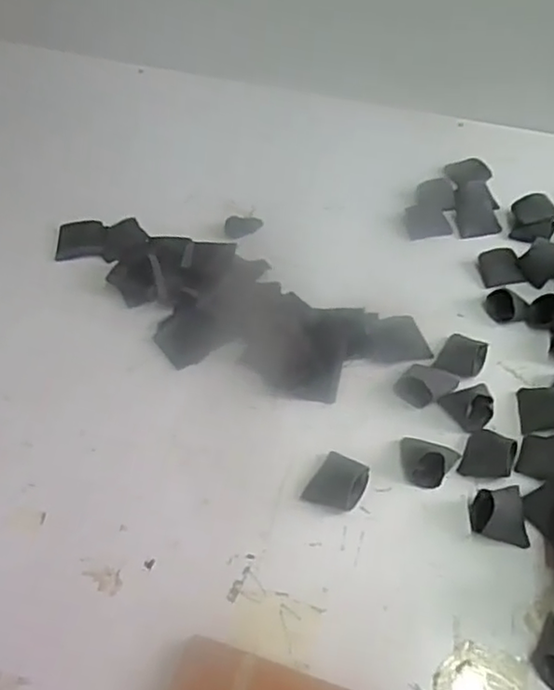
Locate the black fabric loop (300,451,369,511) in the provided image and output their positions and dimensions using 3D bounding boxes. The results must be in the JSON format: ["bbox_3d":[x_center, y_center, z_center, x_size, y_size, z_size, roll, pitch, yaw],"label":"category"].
[{"bbox_3d":[0.044,0.102,0.467,0.035,0.015,0.040,27,56,21],"label":"black fabric loop"}]

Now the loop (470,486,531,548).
[{"bbox_3d":[0.157,0.117,0.448,0.036,0.027,0.039,2,51,3],"label":"loop"}]

